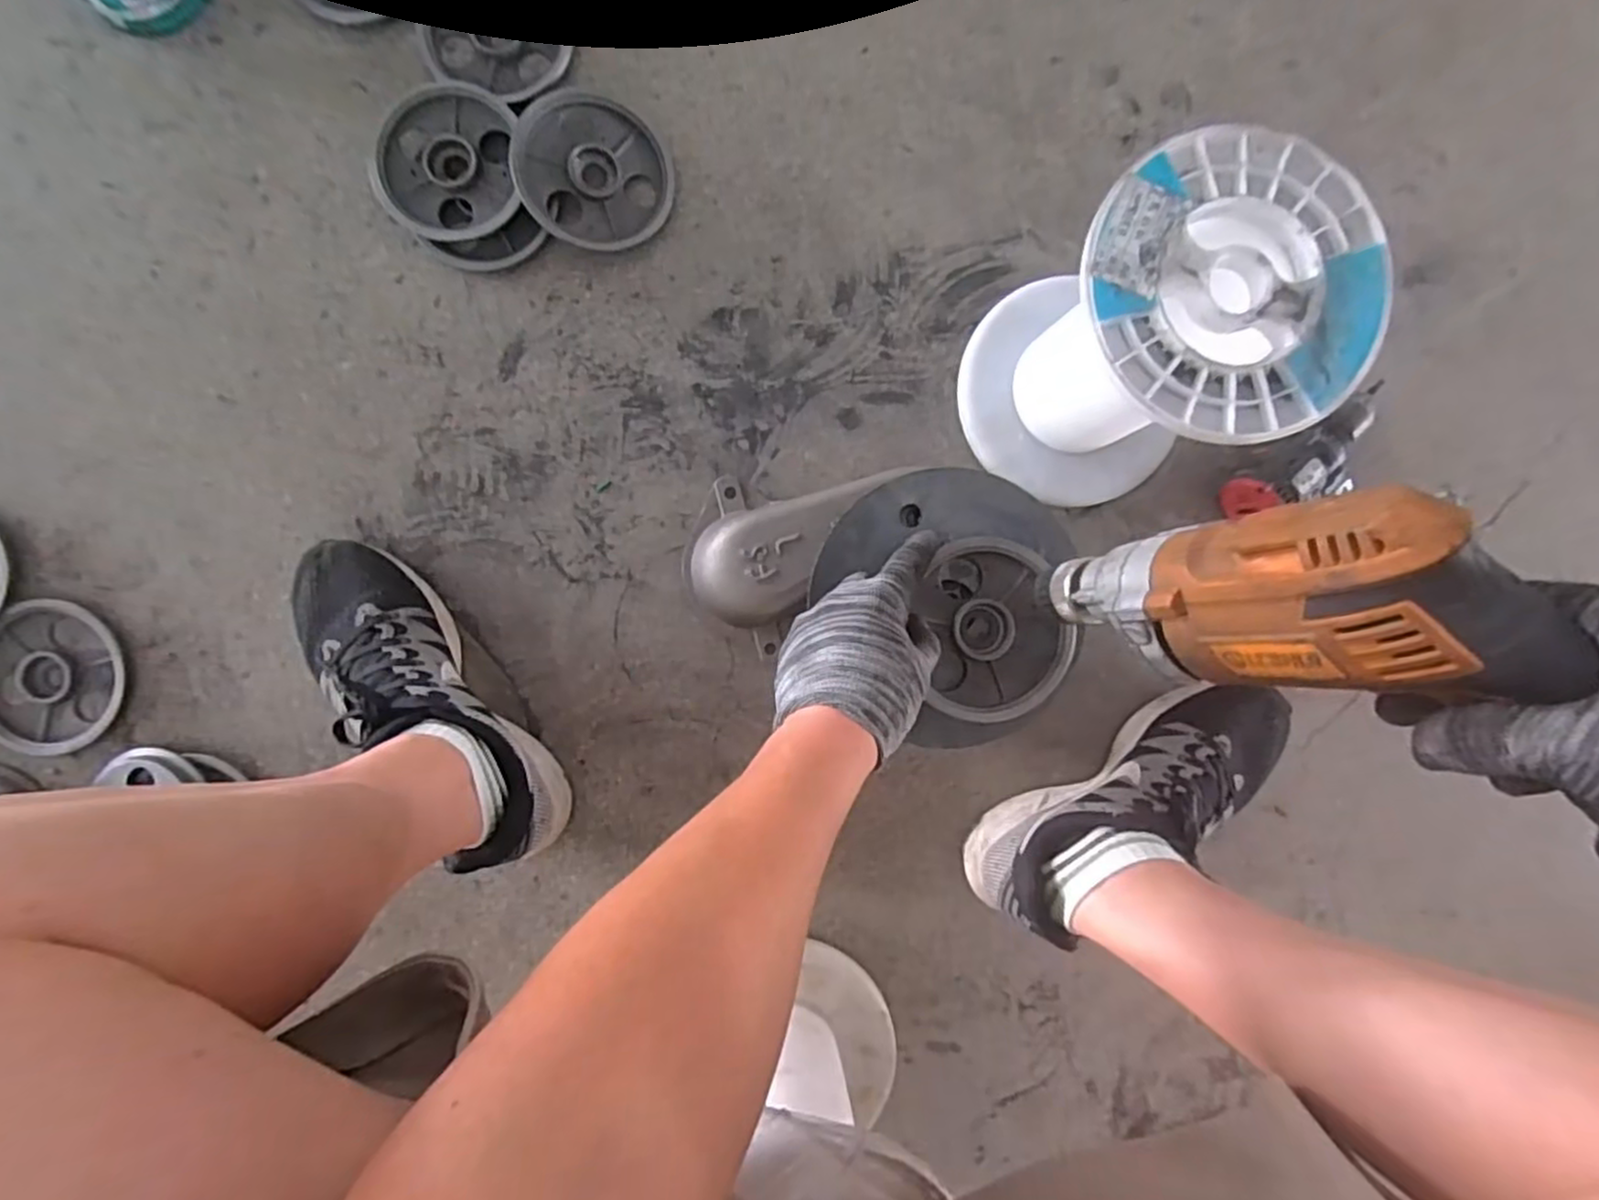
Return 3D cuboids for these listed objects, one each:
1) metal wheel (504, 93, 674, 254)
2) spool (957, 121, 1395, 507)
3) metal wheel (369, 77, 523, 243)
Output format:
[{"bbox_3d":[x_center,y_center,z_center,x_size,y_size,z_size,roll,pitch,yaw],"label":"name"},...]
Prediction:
[{"bbox_3d":[-0.166,-0.350,0.584,0.120,0.020,0.120,-2,97,-17],"label":"metal wheel"},{"bbox_3d":[0.234,-0.173,0.509,0.172,0.230,0.173,0,90,-2],"label":"spool"},{"bbox_3d":[-0.284,-0.354,0.580,0.114,0.029,0.119,0,90,-2],"label":"metal wheel"}]

